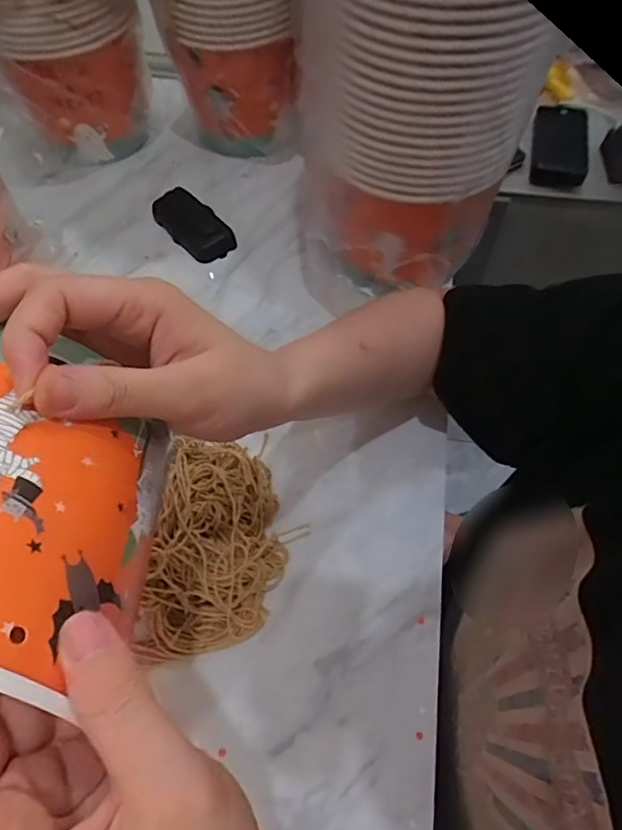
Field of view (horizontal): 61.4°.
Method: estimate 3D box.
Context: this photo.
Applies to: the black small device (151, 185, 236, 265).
[{"bbox_3d":[-0.131,-0.214,0.587,0.051,0.021,0.104,-38,67,-19],"label":"black small device"}]

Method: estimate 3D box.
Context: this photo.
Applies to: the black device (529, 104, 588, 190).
[{"bbox_3d":[0.351,-0.379,0.740,0.072,0.035,0.144,13,62,8],"label":"black device"}]

